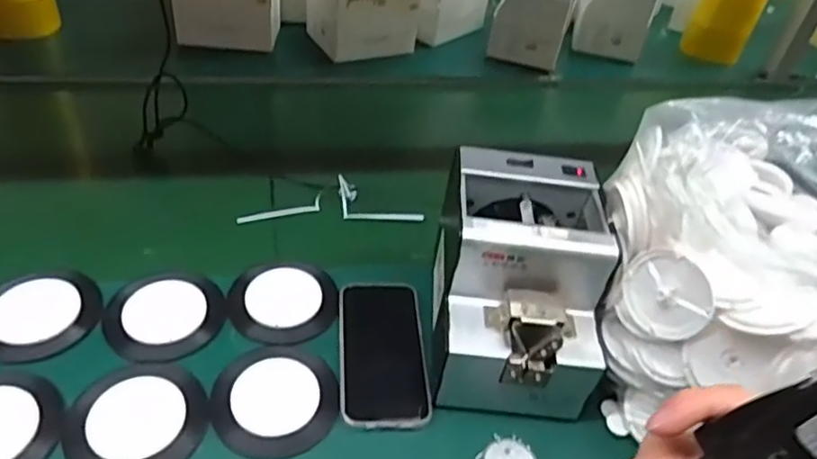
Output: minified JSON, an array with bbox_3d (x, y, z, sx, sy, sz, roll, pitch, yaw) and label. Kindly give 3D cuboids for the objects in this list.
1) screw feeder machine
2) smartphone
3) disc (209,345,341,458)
[{"bbox_3d":[0.093,0.047,0.515,0.128,0.147,0.174,7,41,-3],"label":"screw feeder machine"},{"bbox_3d":[-0.022,0.106,0.529,0.075,0.013,0.144,1,42,-9],"label":"smartphone"},{"bbox_3d":[-0.106,0.135,0.486,0.095,0.010,0.098,5,42,-5],"label":"disc"}]

